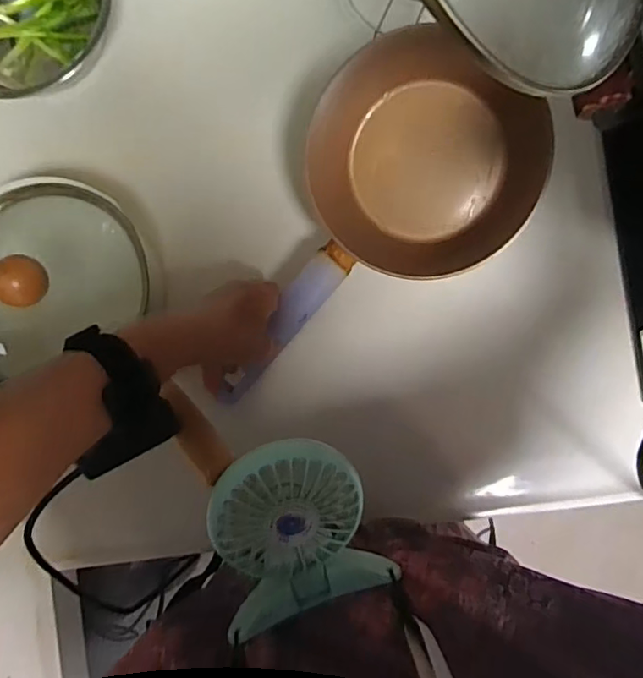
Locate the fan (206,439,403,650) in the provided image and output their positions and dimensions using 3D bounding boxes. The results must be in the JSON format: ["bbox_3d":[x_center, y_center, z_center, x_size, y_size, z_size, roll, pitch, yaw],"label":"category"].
[{"bbox_3d":[-0.017,0.102,0.298,0.085,0.040,0.104,-22,114,-9],"label":"fan"}]

